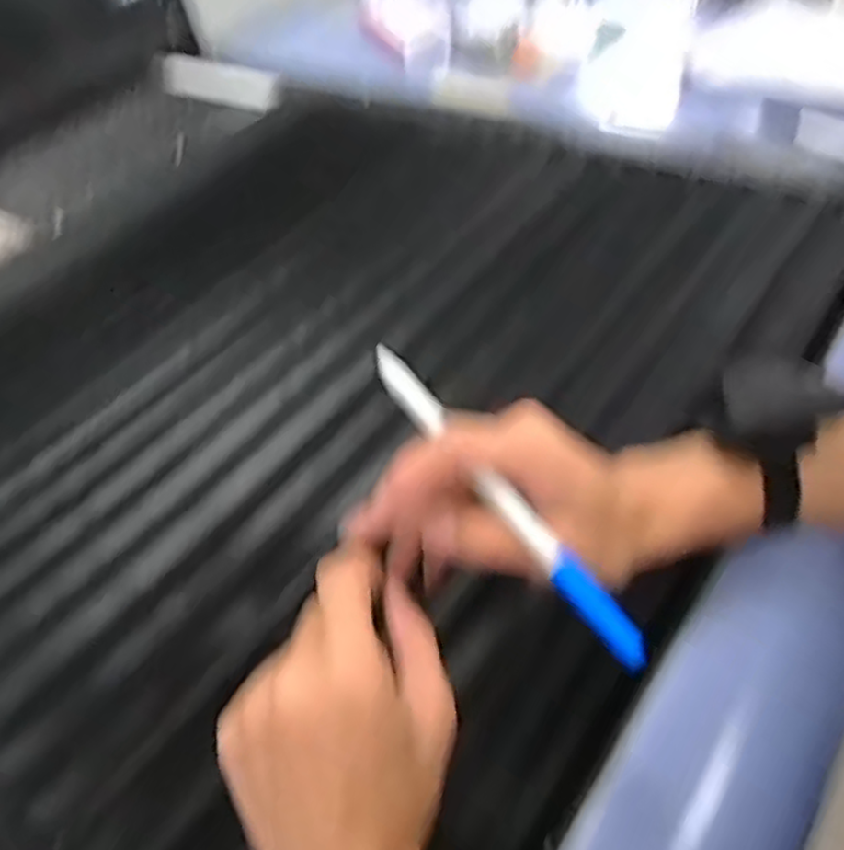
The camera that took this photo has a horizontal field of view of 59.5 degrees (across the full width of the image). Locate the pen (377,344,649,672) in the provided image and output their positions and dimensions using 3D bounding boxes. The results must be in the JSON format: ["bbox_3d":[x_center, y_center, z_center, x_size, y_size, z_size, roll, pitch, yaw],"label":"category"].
[{"bbox_3d":[0.032,0.029,0.320,0.012,0.008,0.177,-32,66,-19],"label":"pen"}]

